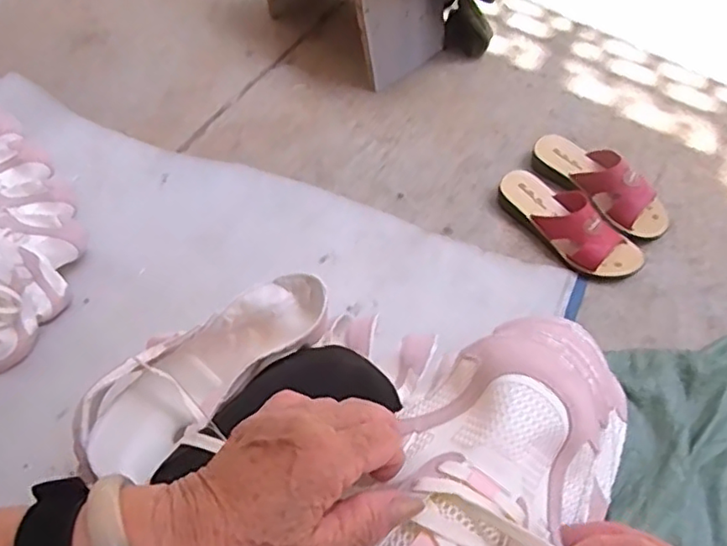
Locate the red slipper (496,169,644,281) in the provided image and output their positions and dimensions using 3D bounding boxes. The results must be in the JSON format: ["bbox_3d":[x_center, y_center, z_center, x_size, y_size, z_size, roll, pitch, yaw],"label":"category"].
[{"bbox_3d":[0.300,-0.082,0.905,0.085,0.094,0.230,-36,65,-20],"label":"red slipper"}]

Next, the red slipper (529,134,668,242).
[{"bbox_3d":[0.359,-0.140,0.946,0.231,0.081,0.086,40,66,21],"label":"red slipper"}]

